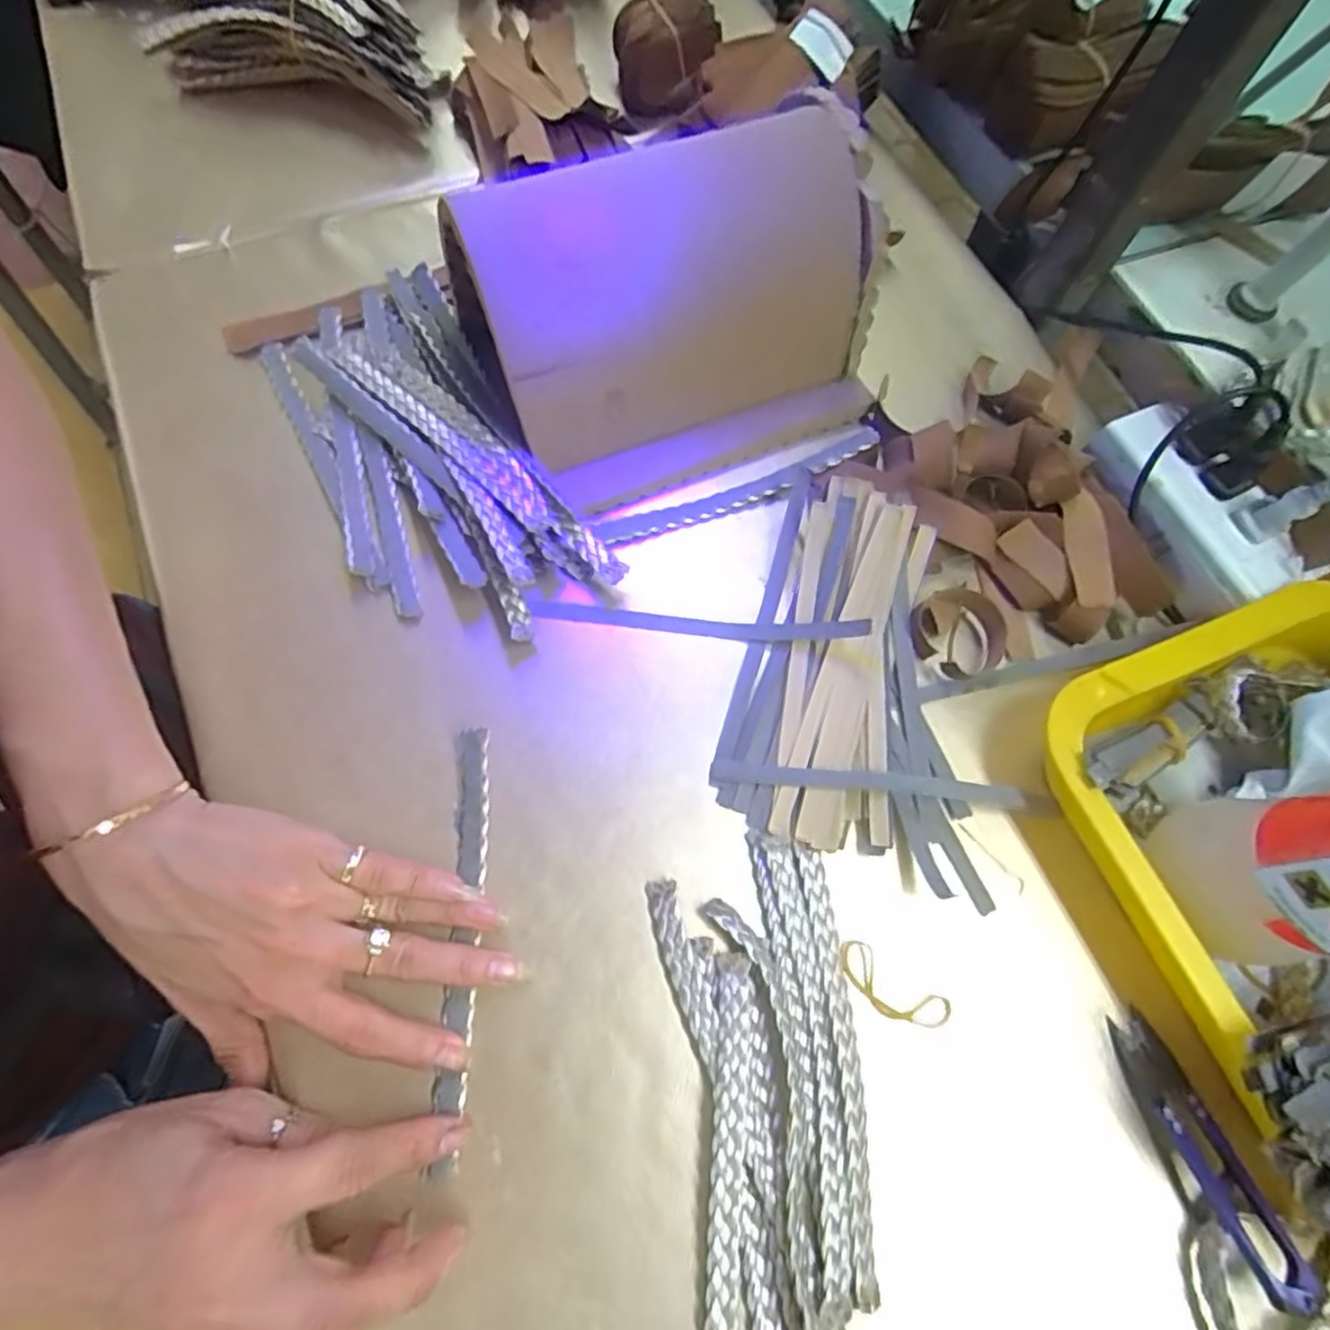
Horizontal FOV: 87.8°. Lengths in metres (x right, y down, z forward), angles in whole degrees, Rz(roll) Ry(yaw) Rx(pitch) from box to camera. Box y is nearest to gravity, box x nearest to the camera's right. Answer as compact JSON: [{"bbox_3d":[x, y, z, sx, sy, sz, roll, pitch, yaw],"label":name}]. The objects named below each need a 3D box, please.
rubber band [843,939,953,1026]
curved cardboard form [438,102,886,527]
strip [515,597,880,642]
[{"bbox_3d":[0.097,0.141,0.298,0.050,0.007,0.020,34,67,8],"label":"rubber band"},{"bbox_3d":[0.009,-0.170,0.349,0.190,0.114,0.121,-24,72,-11],"label":"curved cardboard form"},{"bbox_3d":[0.014,-0.024,0.342,0.164,0.025,0.010,6,68,0],"label":"strip"}]

